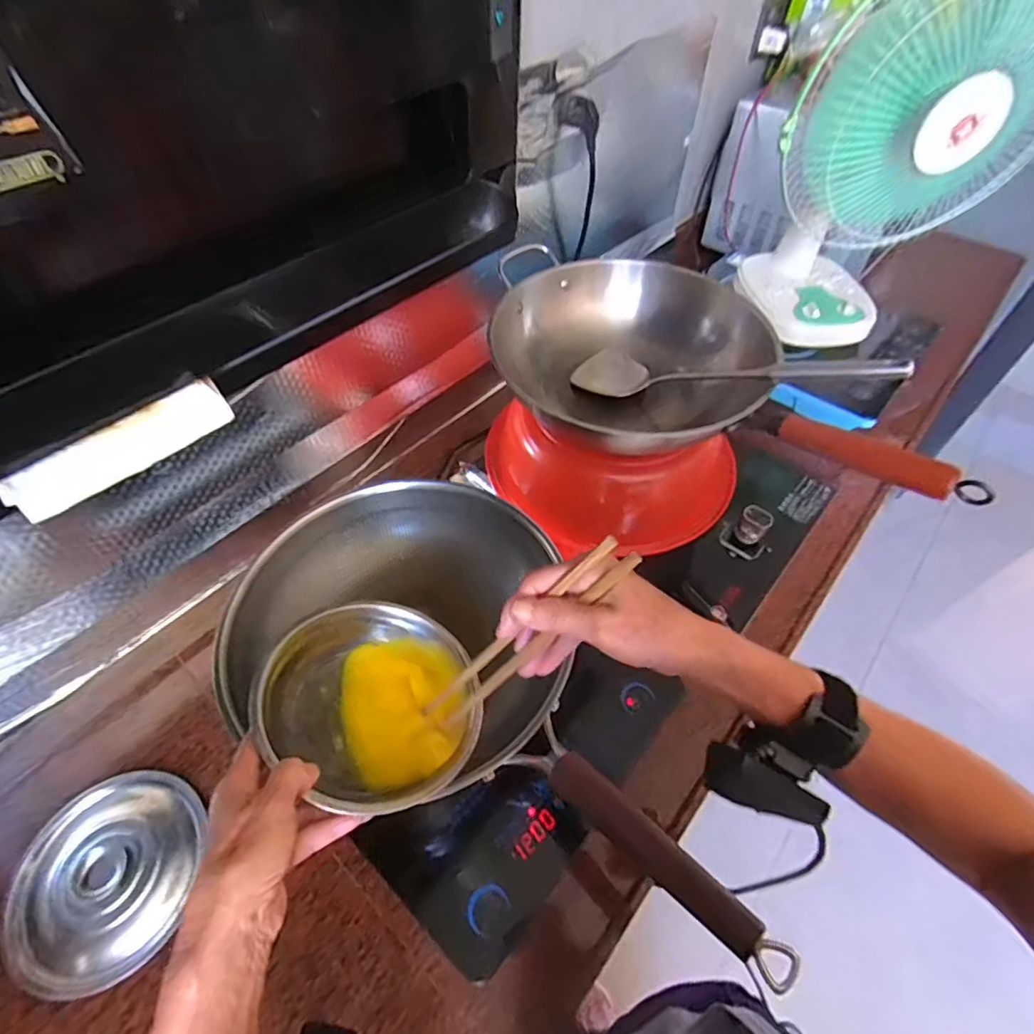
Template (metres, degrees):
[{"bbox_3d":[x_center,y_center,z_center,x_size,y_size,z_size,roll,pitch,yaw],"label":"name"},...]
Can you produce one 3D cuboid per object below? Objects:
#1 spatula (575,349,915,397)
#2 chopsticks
[{"bbox_3d":[0.228,-0.182,0.653,0.039,0.056,0.418,-40,31,-26],"label":"spatula"},{"bbox_3d":[0.004,0.081,0.352,0.029,0.198,0.024,12,41,-42],"label":"chopsticks"}]

